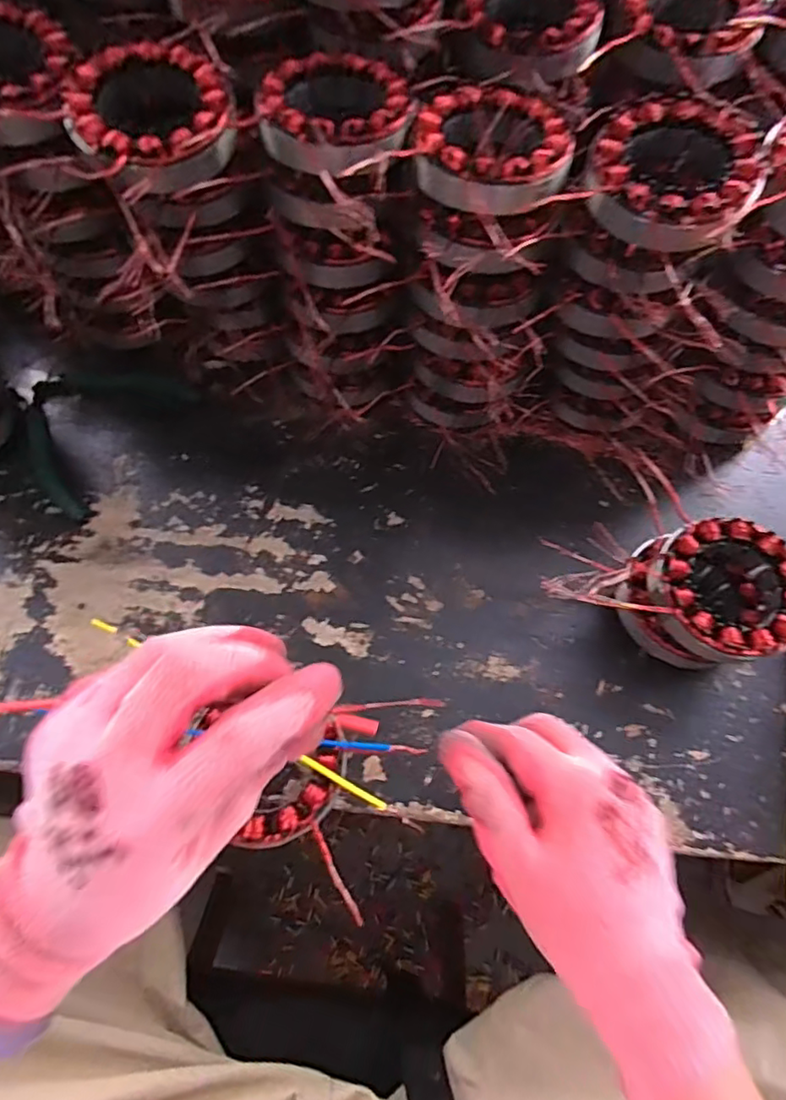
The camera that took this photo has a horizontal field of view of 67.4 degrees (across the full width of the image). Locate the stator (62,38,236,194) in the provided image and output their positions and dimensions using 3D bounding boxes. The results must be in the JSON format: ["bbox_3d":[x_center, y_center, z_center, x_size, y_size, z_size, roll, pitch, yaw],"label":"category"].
[{"bbox_3d":[-0.129,-0.237,0.328,0.097,0.030,0.087,39,72,12],"label":"stator"}]

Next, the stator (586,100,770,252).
[{"bbox_3d":[0.151,-0.203,0.320,0.087,0.032,0.086,33,71,10],"label":"stator"}]

